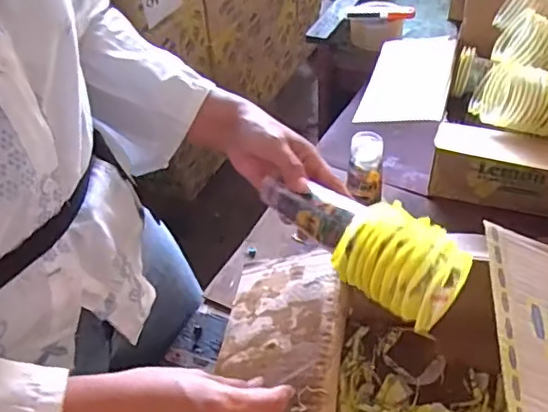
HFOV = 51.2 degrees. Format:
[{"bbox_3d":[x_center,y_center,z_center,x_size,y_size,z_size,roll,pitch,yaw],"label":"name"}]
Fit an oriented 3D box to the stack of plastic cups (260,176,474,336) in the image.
[{"bbox_3d":[0.070,0.027,0.501,0.184,0.067,0.074,30,54,30],"label":"stack of plastic cups"}]

